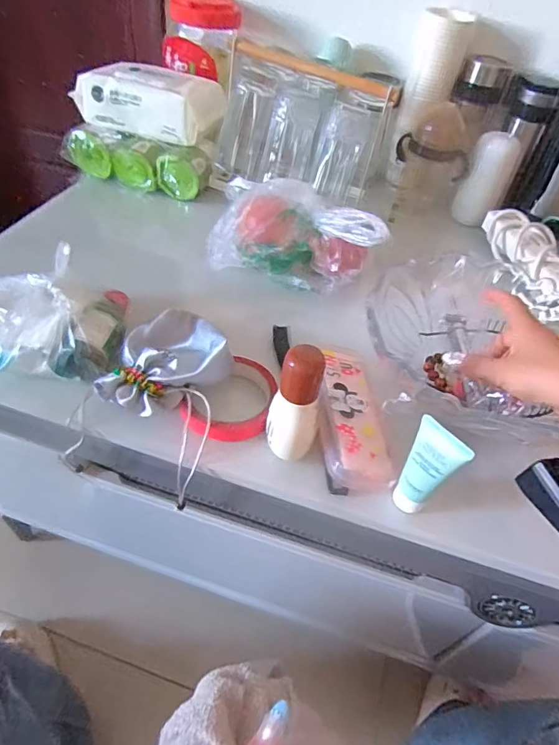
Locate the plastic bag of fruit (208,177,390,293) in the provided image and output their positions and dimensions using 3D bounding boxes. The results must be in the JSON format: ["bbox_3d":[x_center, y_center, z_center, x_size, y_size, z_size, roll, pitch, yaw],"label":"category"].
[{"bbox_3d":[0.021,-0.174,0.589,0.210,0.110,0.077,18,47,10],"label":"plastic bag of fruit"}]

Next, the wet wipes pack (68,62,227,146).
[{"bbox_3d":[-0.193,-0.412,0.703,0.211,0.072,0.088,15,46,7],"label":"wet wipes pack"}]

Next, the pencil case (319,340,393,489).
[{"bbox_3d":[0.066,0.036,0.457,0.061,0.037,0.151,1,46,-7],"label":"pencil case"}]

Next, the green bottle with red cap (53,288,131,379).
[{"bbox_3d":[-0.178,-0.043,0.466,0.037,0.039,0.108,15,61,7],"label":"green bottle with red cap"}]

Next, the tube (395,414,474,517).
[{"bbox_3d":[0.116,0.081,0.374,0.018,0.091,0.041,-32,58,-32],"label":"tube"}]

